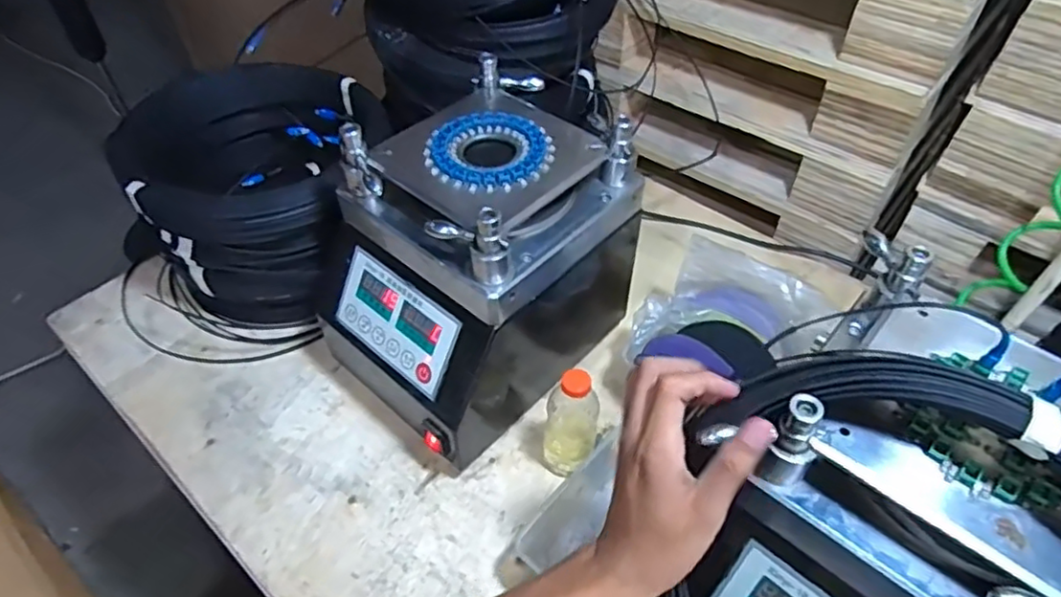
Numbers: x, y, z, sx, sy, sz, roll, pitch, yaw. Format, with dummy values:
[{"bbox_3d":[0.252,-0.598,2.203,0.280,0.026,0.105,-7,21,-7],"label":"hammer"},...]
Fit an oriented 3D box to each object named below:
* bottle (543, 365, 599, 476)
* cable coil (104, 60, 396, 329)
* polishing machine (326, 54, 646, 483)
[{"bbox_3d":[0.039,0.121,0.622,0.051,0.140,0.045,8,49,9],"label":"bottle"},{"bbox_3d":[-0.349,-0.126,0.806,0.287,0.215,0.266,-1,48,1],"label":"cable coil"},{"bbox_3d":[-0.056,-0.041,0.682,0.292,0.278,0.242,-36,56,-26],"label":"polishing machine"}]

